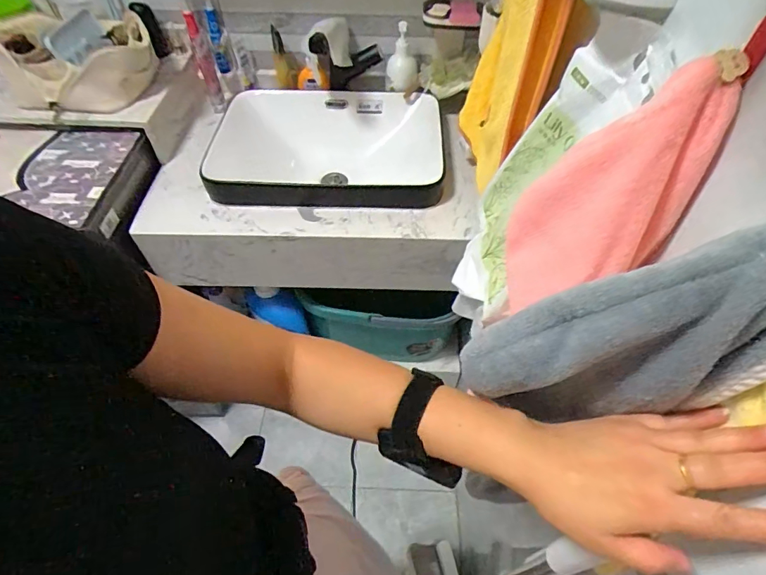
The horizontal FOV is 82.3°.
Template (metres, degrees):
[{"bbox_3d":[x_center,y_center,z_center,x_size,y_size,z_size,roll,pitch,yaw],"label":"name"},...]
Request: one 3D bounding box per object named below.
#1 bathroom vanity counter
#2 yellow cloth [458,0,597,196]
[{"bbox_3d":[-0.119,-0.199,0.880,0.570,0.237,0.351,-1,52,-2],"label":"bathroom vanity counter"},{"bbox_3d":[0.179,-0.324,0.624,0.058,0.363,0.291,-1,52,-1],"label":"yellow cloth"}]

